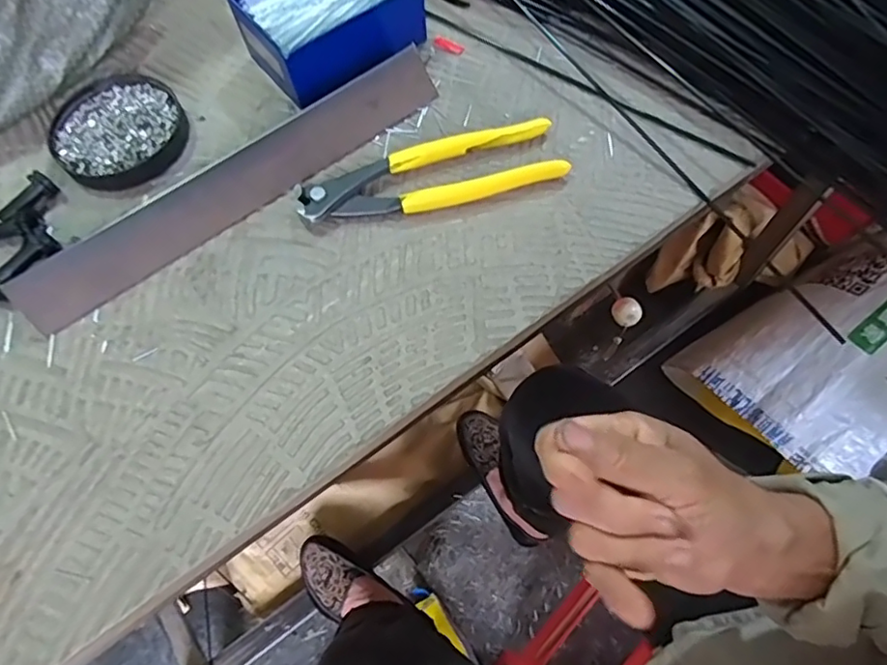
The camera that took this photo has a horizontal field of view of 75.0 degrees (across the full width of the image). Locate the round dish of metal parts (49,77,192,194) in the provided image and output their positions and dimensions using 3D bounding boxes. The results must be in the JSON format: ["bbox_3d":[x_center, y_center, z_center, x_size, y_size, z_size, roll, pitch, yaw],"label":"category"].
[{"bbox_3d":[-0.214,-0.133,0.384,0.083,0.013,0.085,-29,67,-10],"label":"round dish of metal parts"}]

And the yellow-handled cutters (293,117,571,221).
[{"bbox_3d":[-0.009,-0.101,0.361,0.161,0.014,0.052,-13,65,-3],"label":"yellow-handled cutters"}]

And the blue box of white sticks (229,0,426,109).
[{"bbox_3d":[-0.076,-0.214,0.395,0.112,0.046,0.081,-36,68,-13],"label":"blue box of white sticks"}]

